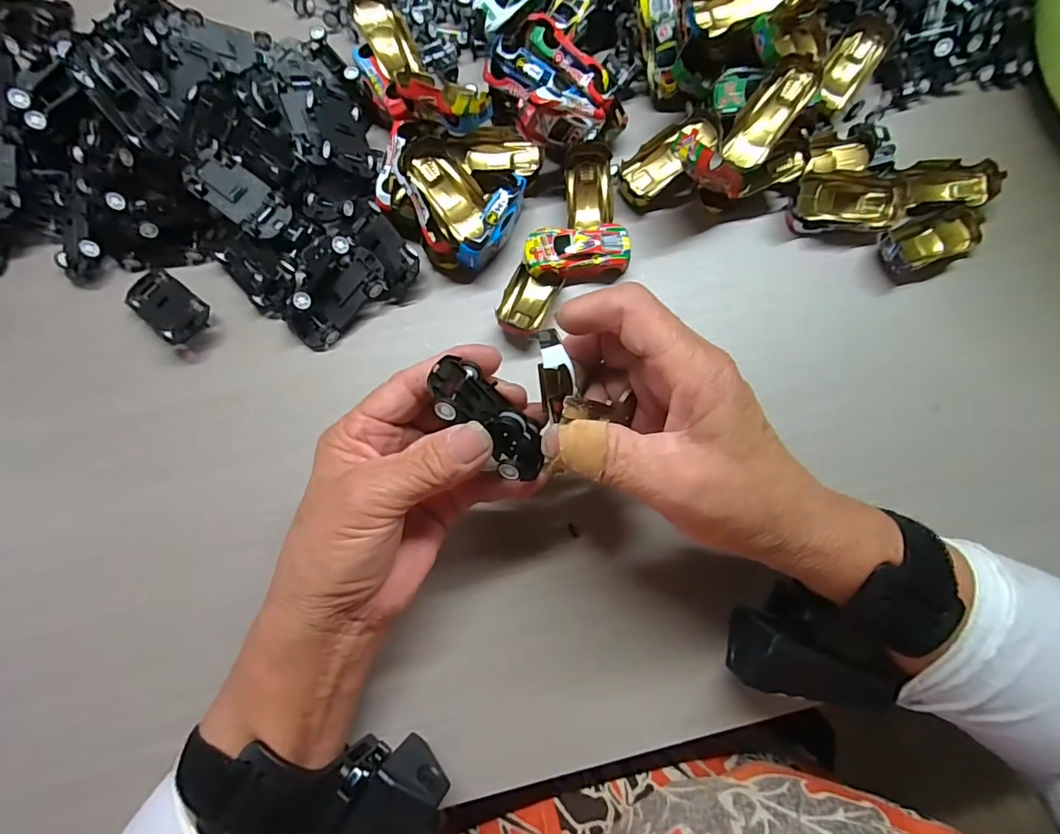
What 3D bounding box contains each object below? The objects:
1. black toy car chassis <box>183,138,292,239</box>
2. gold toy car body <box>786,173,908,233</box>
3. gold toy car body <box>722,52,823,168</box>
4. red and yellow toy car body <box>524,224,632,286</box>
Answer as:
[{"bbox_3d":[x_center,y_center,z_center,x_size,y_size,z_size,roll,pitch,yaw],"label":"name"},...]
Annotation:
[{"bbox_3d":[-0.175,-0.134,0.296,0.067,0.016,0.033,41,80,8],"label":"black toy car chassis"},{"bbox_3d":[0.194,-0.133,0.307,0.067,0.018,0.032,2,77,0],"label":"gold toy car body"},{"bbox_3d":[0.144,-0.181,0.297,0.027,0.019,0.063,37,107,5],"label":"gold toy car body"},{"bbox_3d":[0.029,-0.098,0.300,0.062,0.018,0.033,-3,77,-1],"label":"red and yellow toy car body"}]

